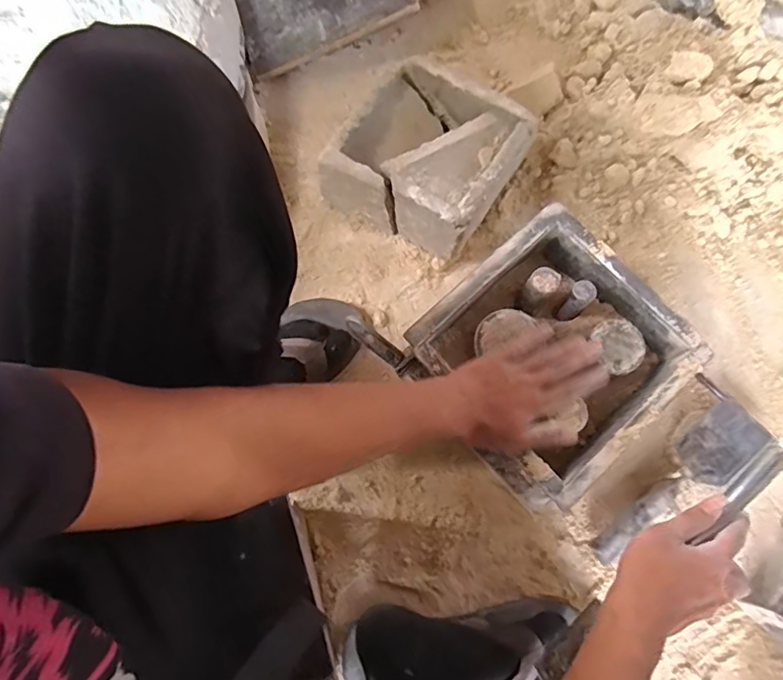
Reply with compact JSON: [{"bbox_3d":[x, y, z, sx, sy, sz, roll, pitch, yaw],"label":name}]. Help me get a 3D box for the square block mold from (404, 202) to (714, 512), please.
[{"bbox_3d":[0.175,0.018,0.608,0.238,0.103,0.234,-41,80,-9],"label":"square block mold"}]

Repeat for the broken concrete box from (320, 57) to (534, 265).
[{"bbox_3d":[0.049,-0.232,0.698,0.195,0.106,0.209,35,77,4],"label":"broken concrete box"}]

